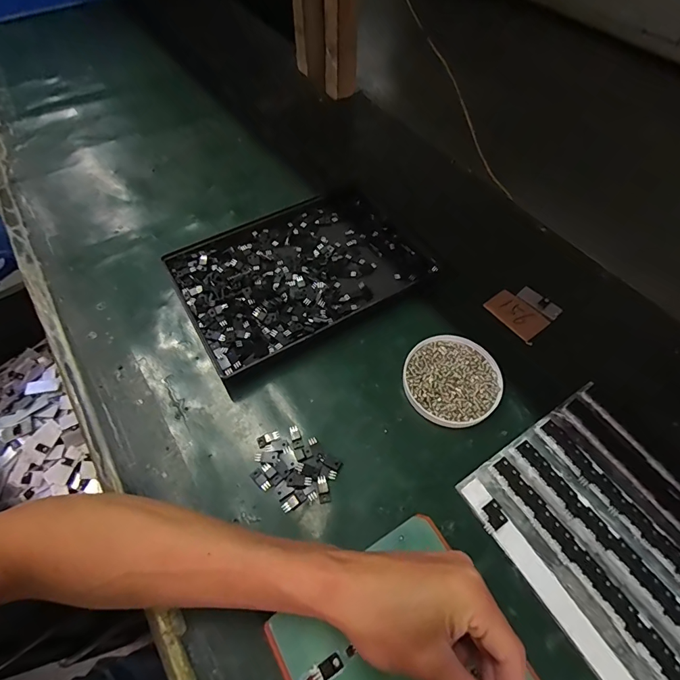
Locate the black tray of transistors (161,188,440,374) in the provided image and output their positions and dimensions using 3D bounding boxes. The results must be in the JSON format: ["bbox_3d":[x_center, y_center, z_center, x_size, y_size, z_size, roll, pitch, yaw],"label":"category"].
[{"bbox_3d":[-0.047,-0.087,0.491,0.278,0.026,0.194,-27,62,-16],"label":"black tray of transistors"}]

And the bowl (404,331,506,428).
[{"bbox_3d":[0.117,0.041,0.419,0.095,0.012,0.100,0,58,0],"label":"bowl"}]

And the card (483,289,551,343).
[{"bbox_3d":[0.207,-0.030,0.474,0.045,0.007,0.066,-36,64,-20],"label":"card"}]

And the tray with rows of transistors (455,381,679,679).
[{"bbox_3d":[0.242,0.179,0.331,0.175,0.011,0.243,-29,62,-17],"label":"tray with rows of transistors"}]

